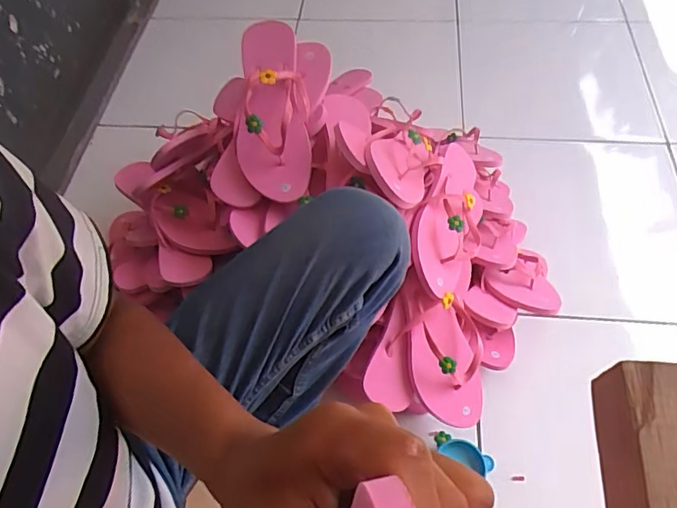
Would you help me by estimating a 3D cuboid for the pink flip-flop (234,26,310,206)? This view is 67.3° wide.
[{"bbox_3d":[-0.089,-0.191,0.656,0.095,0.061,0.236,-3,82,2],"label":"pink flip-flop"}]

